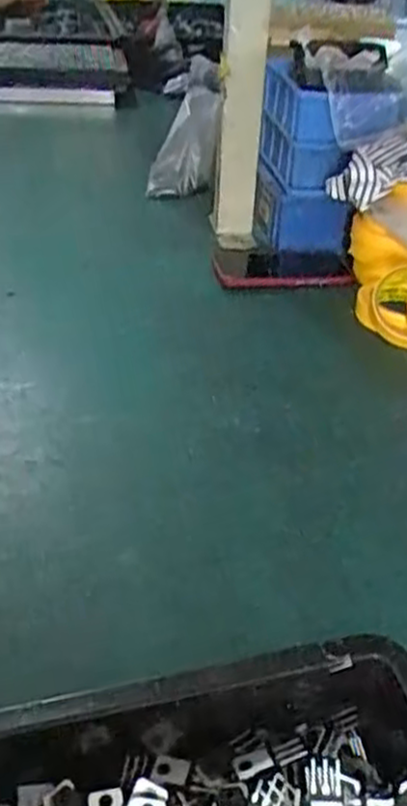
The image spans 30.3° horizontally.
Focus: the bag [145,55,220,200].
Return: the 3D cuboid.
[{"bbox_3d":[-0.024,-0.393,1.092,0.081,0.202,0.072,23,18,23],"label":"bag"}]

